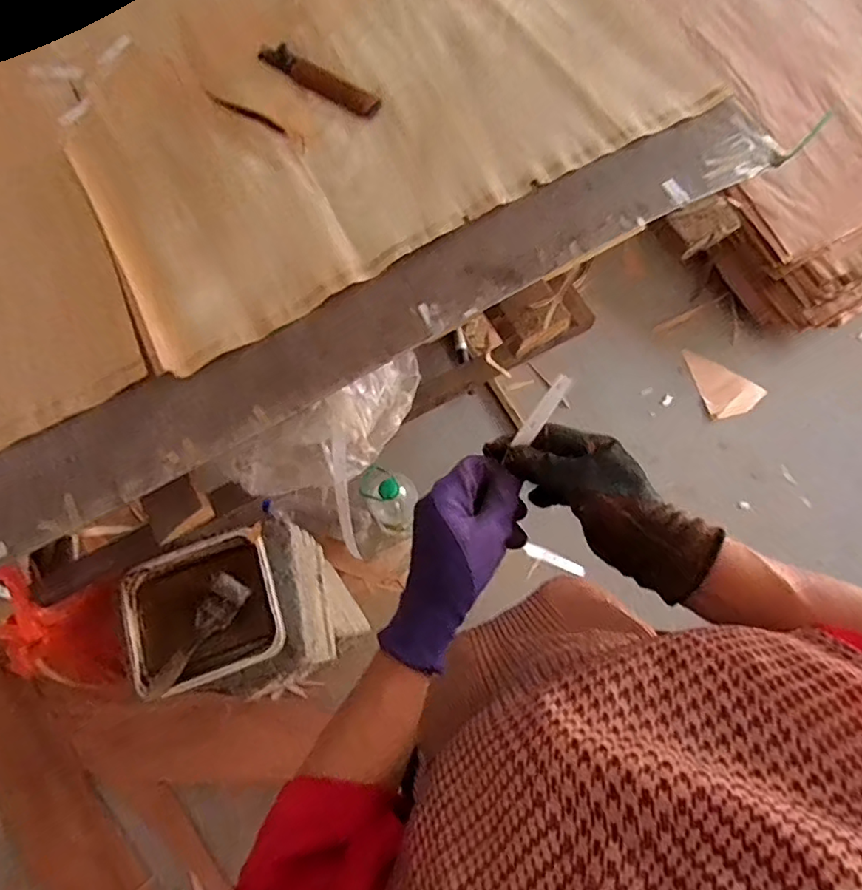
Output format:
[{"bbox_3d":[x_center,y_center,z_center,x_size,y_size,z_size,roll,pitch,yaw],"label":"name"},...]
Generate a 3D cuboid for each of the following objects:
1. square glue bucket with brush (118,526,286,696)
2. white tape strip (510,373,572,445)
[{"bbox_3d":[-0.279,0.202,0.675,0.181,0.081,0.156,-17,78,-4],"label":"square glue bucket with brush"},{"bbox_3d":[0.074,-0.022,0.368,0.011,0.058,0.005,37,35,8],"label":"white tape strip"}]

